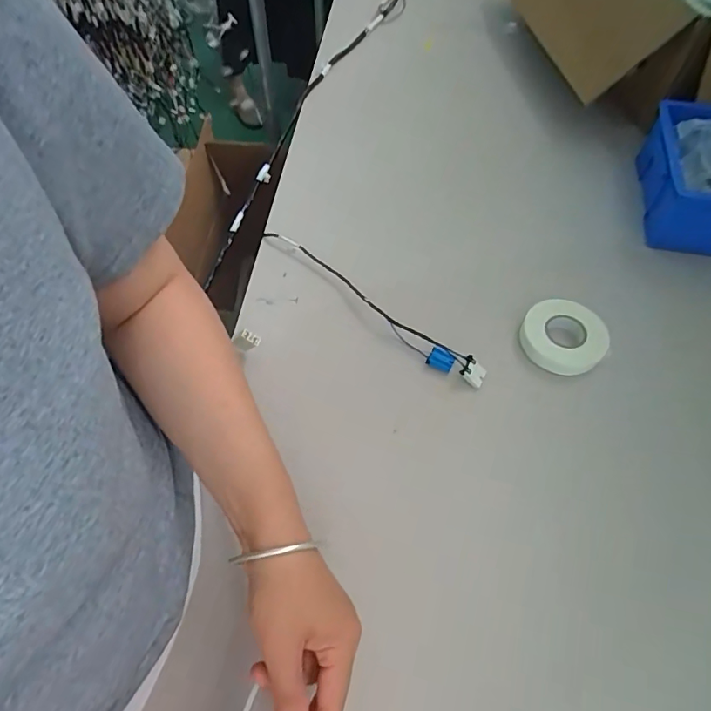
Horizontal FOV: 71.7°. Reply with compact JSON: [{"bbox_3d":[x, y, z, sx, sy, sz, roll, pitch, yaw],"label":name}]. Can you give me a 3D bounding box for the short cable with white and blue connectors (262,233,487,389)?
[{"bbox_3d":[0.007,-0.062,0.556,0.317,0.020,0.029,36,64,22],"label":"short cable with white and blue connectors"}]

